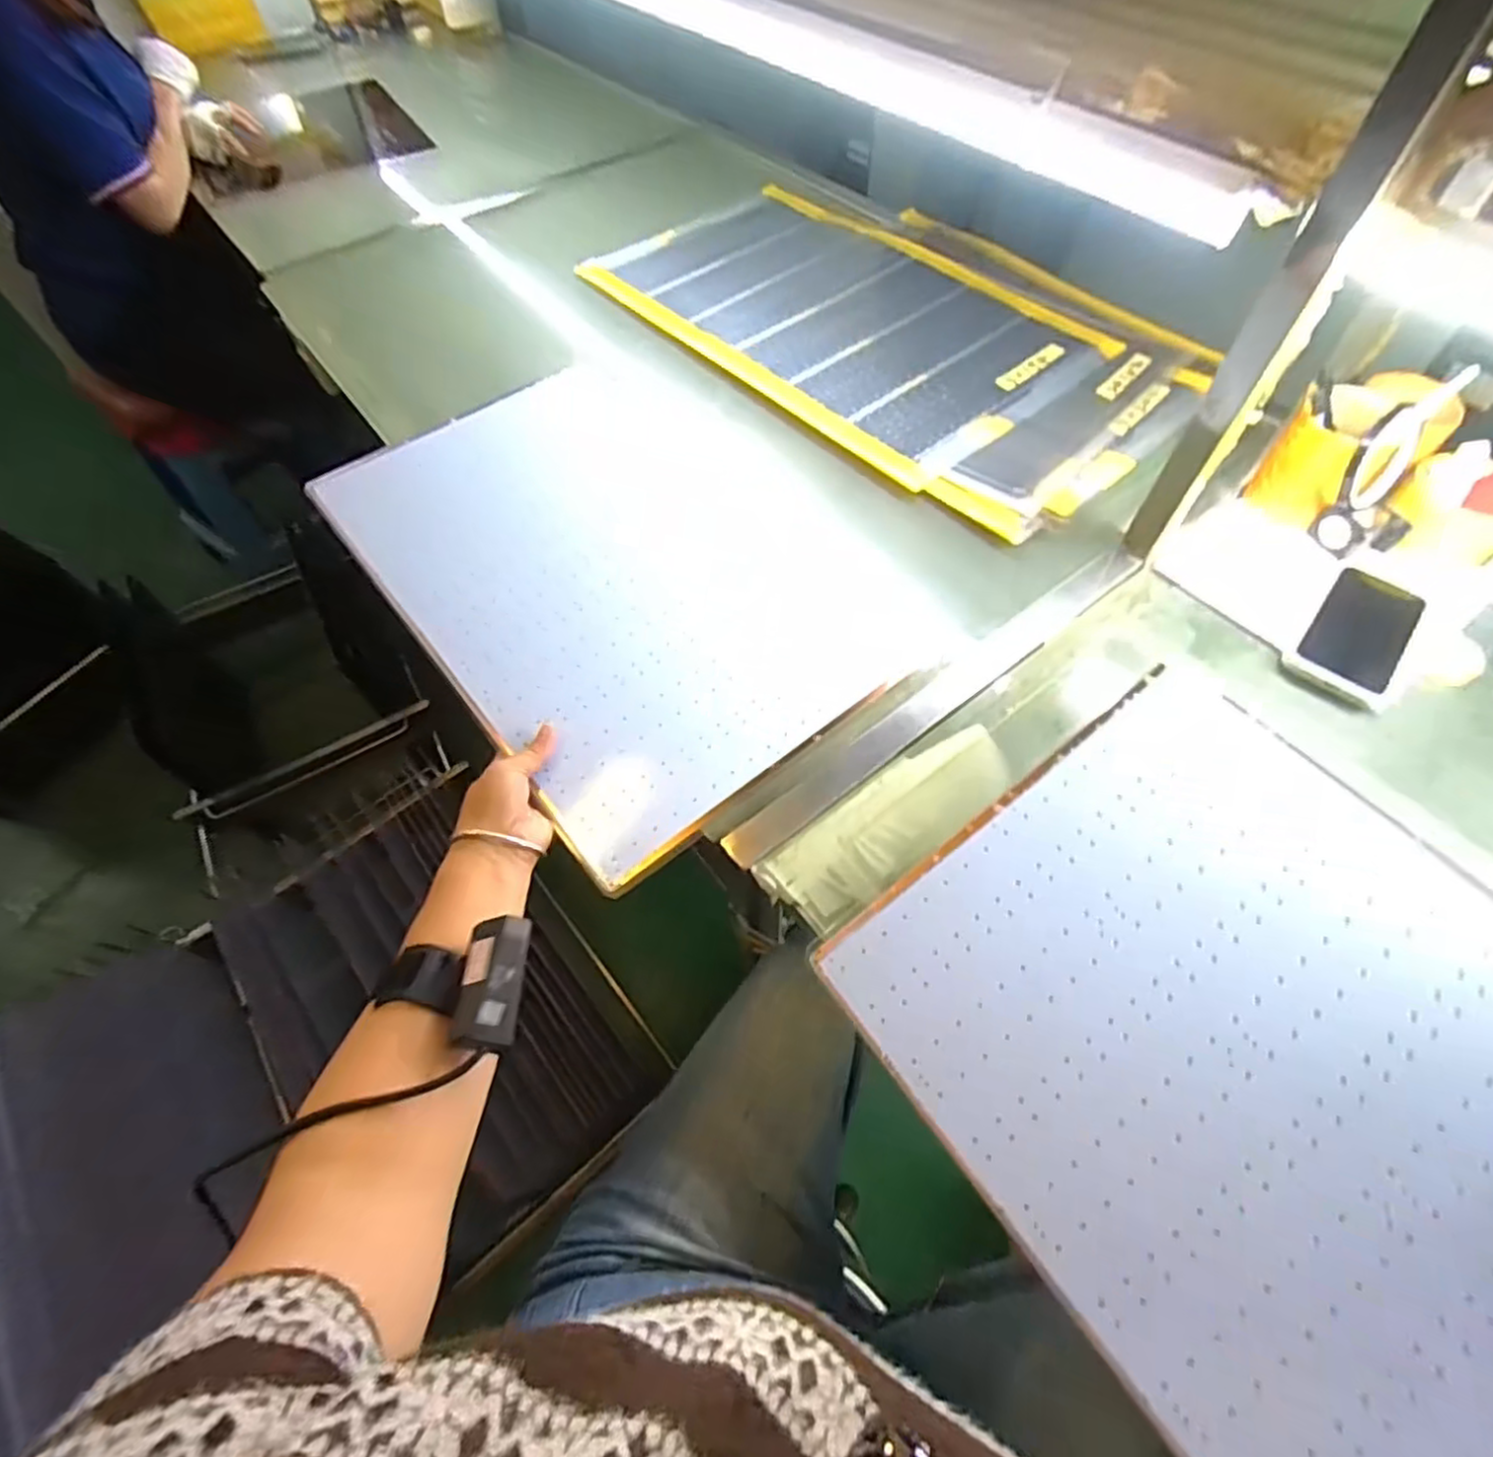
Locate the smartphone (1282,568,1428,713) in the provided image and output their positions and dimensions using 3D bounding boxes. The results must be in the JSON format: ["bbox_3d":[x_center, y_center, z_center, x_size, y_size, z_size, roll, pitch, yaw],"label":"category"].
[{"bbox_3d":[0.529,-0.083,0.595,0.078,0.020,0.160,39,69,21],"label":"smartphone"}]

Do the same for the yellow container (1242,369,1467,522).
[{"bbox_3d":[0.565,-0.259,0.649,0.142,0.102,0.086,-23,62,-11],"label":"yellow container"}]

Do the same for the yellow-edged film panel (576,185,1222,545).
[{"bbox_3d":[0.160,-0.515,0.864,0.737,0.014,0.434,39,69,21],"label":"yellow-edged film panel"}]

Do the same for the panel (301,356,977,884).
[{"bbox_3d":[-0.122,-0.172,0.678,0.393,0.011,0.556,-34,63,-20],"label":"panel"}]

